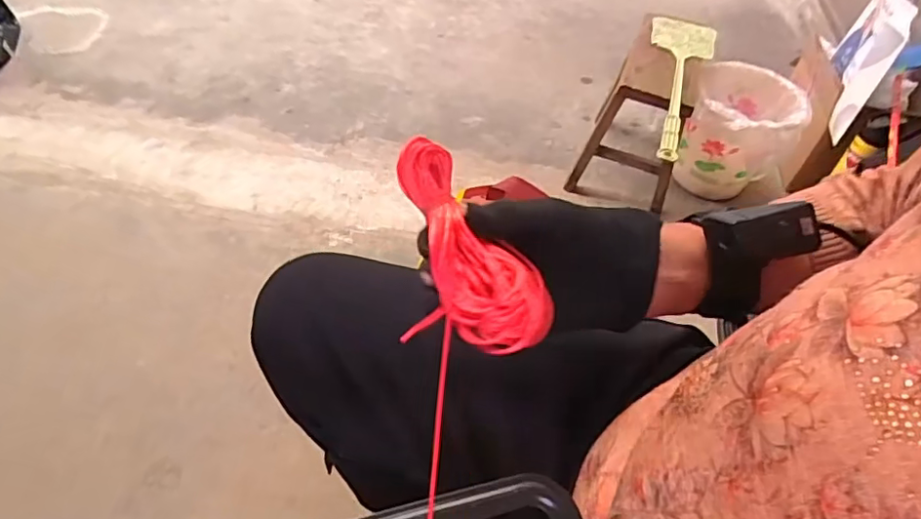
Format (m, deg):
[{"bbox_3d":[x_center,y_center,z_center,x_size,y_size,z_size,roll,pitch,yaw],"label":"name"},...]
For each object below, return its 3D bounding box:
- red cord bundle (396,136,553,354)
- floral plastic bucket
[{"bbox_3d":[-0.005,-0.006,0.331,0.067,0.025,0.135,-21,75,-22],"label":"red cord bundle"},{"bbox_3d":[0.583,-0.266,1.223,0.211,0.217,0.211,20,51,10],"label":"floral plastic bucket"}]

